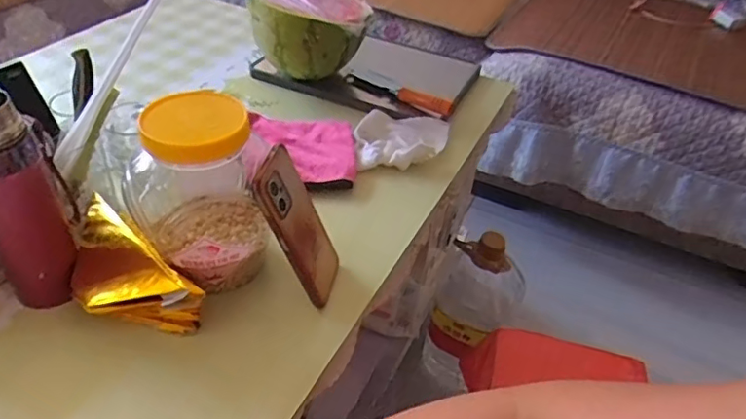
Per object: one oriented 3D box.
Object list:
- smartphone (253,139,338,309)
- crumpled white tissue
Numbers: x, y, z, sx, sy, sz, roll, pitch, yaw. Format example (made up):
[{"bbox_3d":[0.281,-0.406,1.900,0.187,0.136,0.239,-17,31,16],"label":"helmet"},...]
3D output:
[{"bbox_3d":[-0.074,0.019,0.564,0.018,0.162,0.065,-8,35,20],"label":"smartphone"},{"bbox_3d":[0.041,-0.102,0.814,0.132,0.033,0.137,9,40,3],"label":"crumpled white tissue"}]

